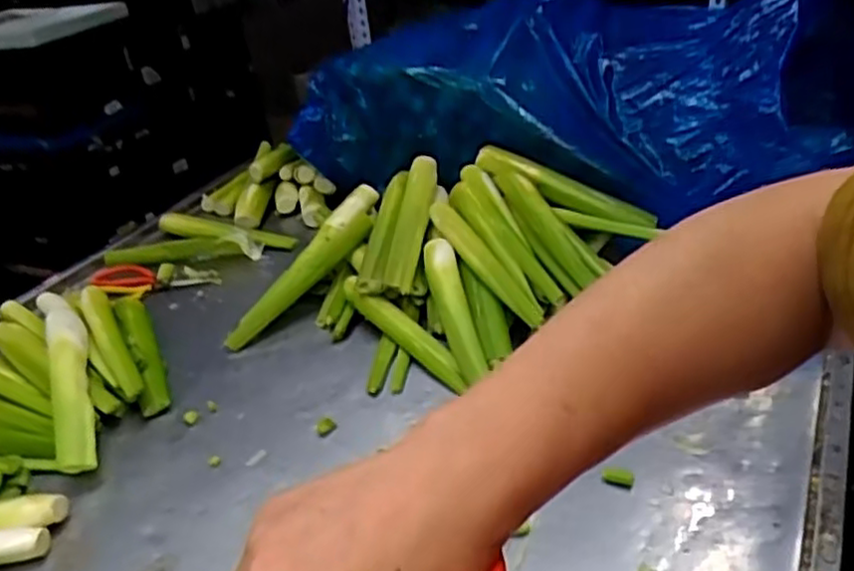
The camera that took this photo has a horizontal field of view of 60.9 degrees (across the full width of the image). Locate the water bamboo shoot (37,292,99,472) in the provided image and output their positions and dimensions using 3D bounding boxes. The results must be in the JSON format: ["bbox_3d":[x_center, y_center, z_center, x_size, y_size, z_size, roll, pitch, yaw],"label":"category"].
[{"bbox_3d":[-0.438,0.093,0.884,0.053,0.046,0.351,-21,33,-18],"label":"water bamboo shoot"}]

